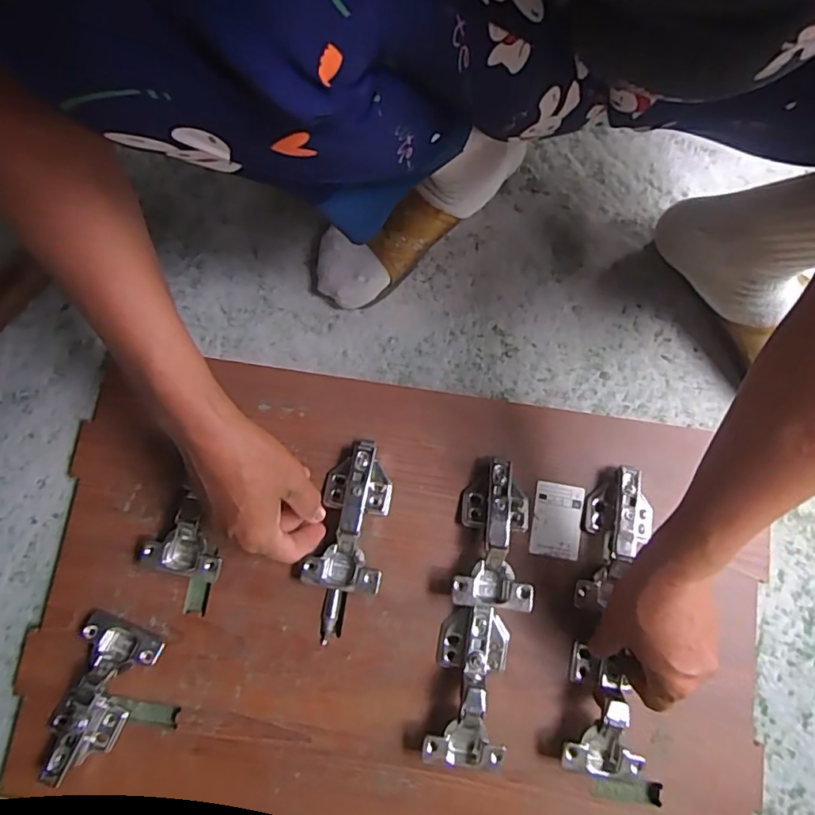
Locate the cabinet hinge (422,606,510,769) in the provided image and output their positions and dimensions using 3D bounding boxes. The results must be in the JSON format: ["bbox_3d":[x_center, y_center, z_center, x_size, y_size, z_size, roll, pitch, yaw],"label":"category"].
[{"bbox_3d":[0.049,0.208,0.430,0.058,0.035,0.118,10,75,1],"label":"cabinet hinge"}]

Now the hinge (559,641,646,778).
[{"bbox_3d":[0.150,0.230,0.417,0.063,0.040,0.089,15,76,3],"label":"hinge"}]

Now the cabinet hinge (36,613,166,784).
[{"bbox_3d":[-0.239,0.218,0.420,0.059,0.032,0.112,24,76,6],"label":"cabinet hinge"}]

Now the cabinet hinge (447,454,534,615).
[{"bbox_3d":[0.071,0.101,0.454,0.060,0.032,0.112,8,75,2],"label":"cabinet hinge"}]

